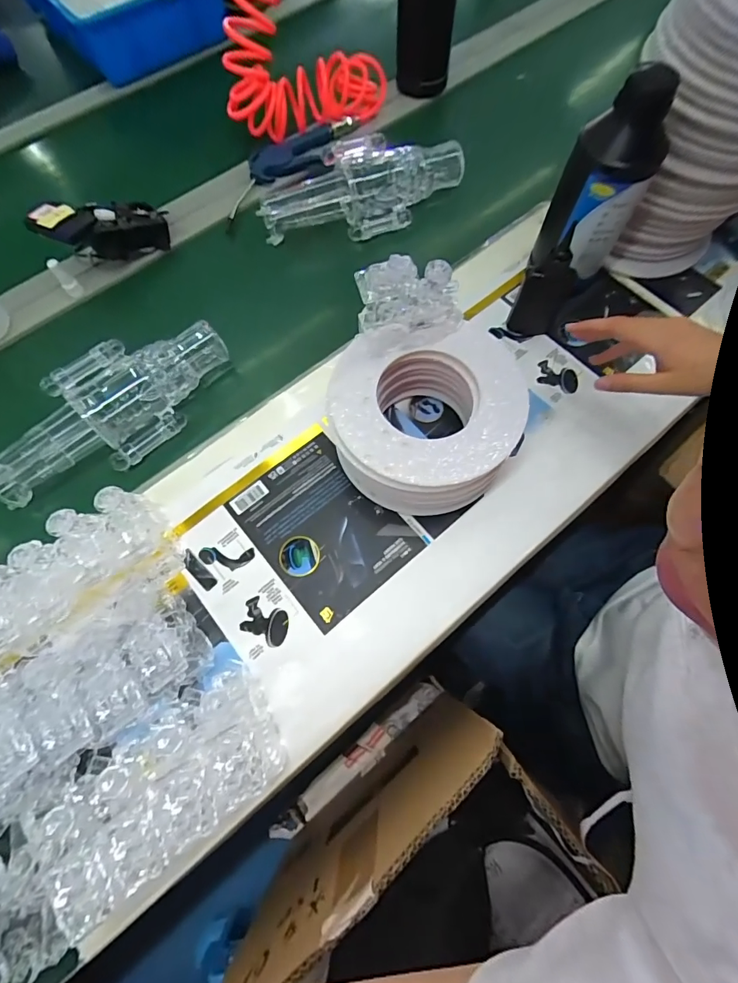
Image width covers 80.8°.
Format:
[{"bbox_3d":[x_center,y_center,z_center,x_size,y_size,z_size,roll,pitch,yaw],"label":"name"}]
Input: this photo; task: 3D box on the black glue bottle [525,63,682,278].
[{"bbox_3d":[0.250,-0.323,0.468,0.078,0.186,0.068,-12,70,-3],"label":"black glue bottle"}]

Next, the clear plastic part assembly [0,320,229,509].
[{"bbox_3d":[-0.297,-0.097,0.502,0.118,0.056,0.295,40,75,15],"label":"clear plastic part assembly"}]

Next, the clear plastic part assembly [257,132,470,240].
[{"bbox_3d":[-0.009,-0.428,0.607,0.295,0.057,0.118,-14,70,-4],"label":"clear plastic part assembly"}]

